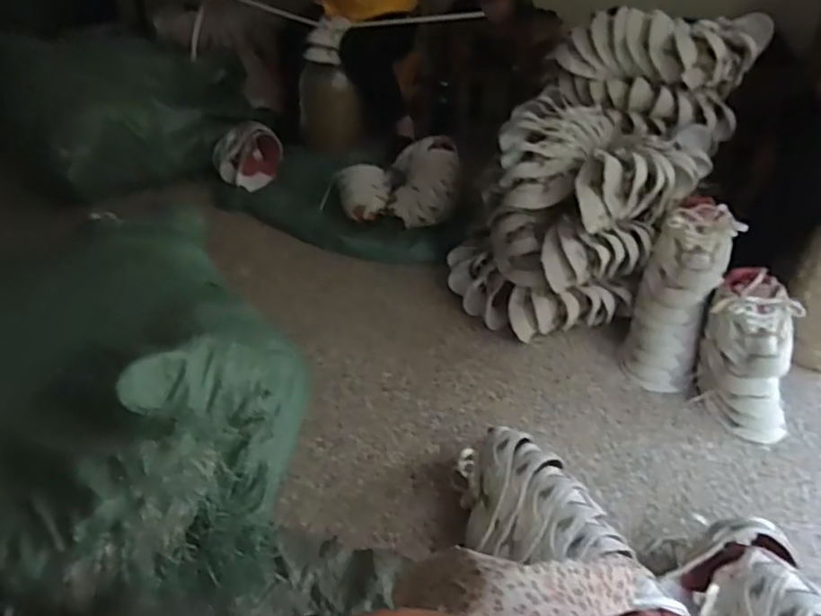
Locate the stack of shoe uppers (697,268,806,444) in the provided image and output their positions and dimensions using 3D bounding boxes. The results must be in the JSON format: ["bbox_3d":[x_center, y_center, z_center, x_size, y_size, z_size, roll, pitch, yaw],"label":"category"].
[{"bbox_3d":[0.663,0.087,1.167,0.143,0.326,0.116,2,0,1],"label":"stack of shoe uppers"}]

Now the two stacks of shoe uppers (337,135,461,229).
[{"bbox_3d":[-0.030,-0.369,1.742,0.338,0.152,0.295,6,38,6],"label":"two stacks of shoe uppers"}]

